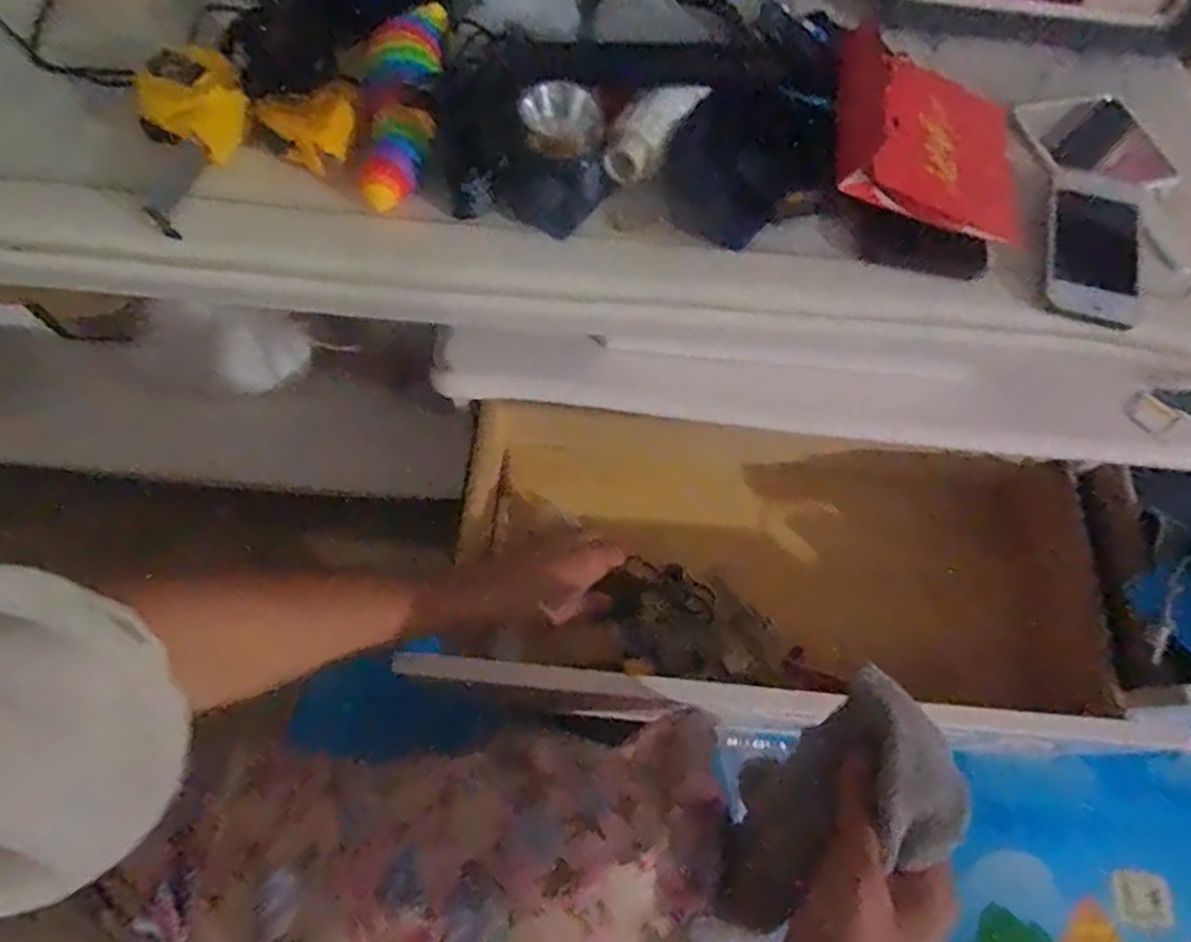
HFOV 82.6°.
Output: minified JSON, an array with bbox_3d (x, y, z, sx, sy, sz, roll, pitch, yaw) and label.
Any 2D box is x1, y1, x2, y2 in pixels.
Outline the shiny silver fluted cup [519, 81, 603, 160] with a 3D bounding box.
[{"bbox_3d":[-0.019,-0.198,0.383,0.044,0.032,0.024,-14,66,-9],"label":"shiny silver fluted cup"}]

